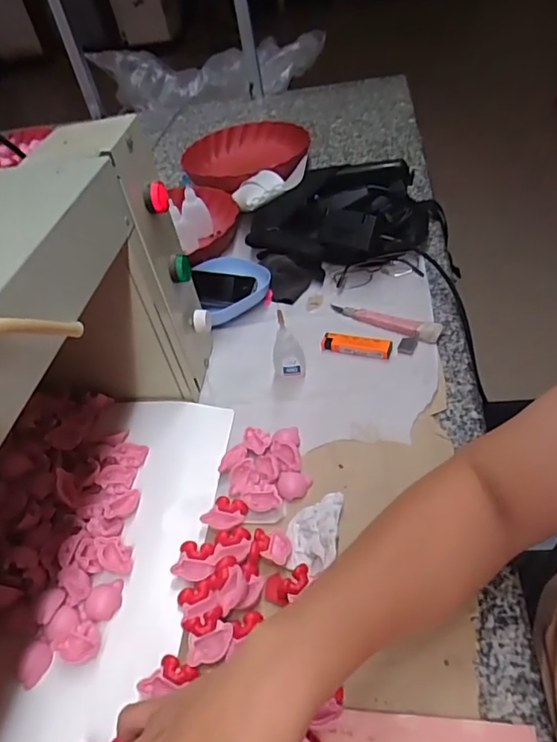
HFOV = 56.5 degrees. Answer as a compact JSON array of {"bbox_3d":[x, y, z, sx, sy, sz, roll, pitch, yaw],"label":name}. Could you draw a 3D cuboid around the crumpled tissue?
[{"bbox_3d":[0.030,0.136,0.446,0.044,0.017,0.074,0,44,13],"label":"crumpled tissue"}]

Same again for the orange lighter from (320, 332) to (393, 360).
[{"bbox_3d":[0.091,-0.030,0.610,0.081,0.012,0.026,7,46,19],"label":"orange lighter"}]

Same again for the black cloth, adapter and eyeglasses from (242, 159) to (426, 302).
[{"bbox_3d":[0.098,-0.218,0.749,0.265,0.080,0.186,-16,43,-4],"label":"black cloth, adapter and eyeglasses"}]

